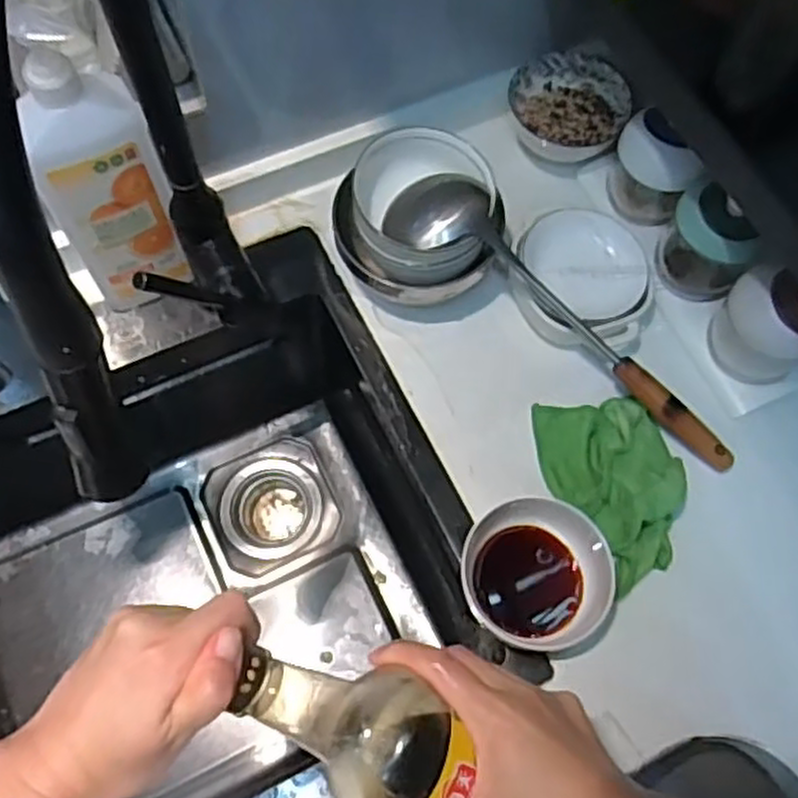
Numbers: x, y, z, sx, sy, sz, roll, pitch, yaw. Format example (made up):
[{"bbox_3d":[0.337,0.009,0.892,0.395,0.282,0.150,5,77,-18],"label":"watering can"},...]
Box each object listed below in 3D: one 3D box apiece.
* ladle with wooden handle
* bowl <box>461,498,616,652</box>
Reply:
[{"bbox_3d":[0.139,-0.061,0.647,0.361,0.051,0.073,40,71,1],"label":"ladle with wooden handle"},{"bbox_3d":[0.104,0.135,0.587,0.110,0.045,0.105,0,67,-1],"label":"bowl"}]

